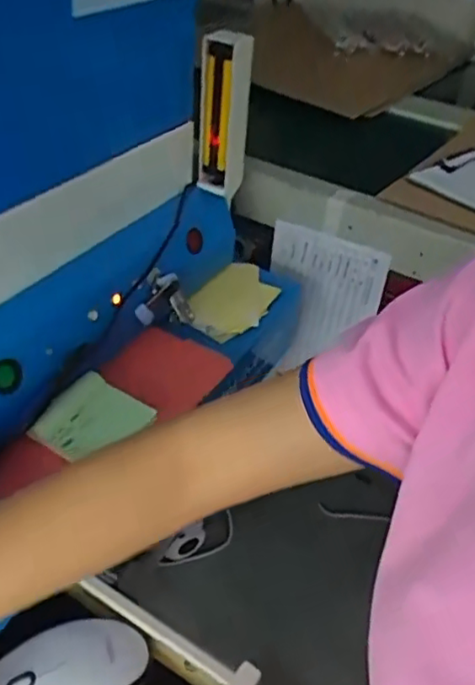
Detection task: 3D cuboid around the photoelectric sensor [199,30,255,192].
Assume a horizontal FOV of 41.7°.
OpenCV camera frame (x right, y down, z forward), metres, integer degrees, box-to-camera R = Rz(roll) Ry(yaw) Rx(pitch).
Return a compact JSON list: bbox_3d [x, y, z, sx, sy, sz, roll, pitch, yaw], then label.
[{"bbox_3d":[-0.016,-0.236,0.648,0.051,0.156,0.037,6,40,-1],"label":"photoelectric sensor"}]

